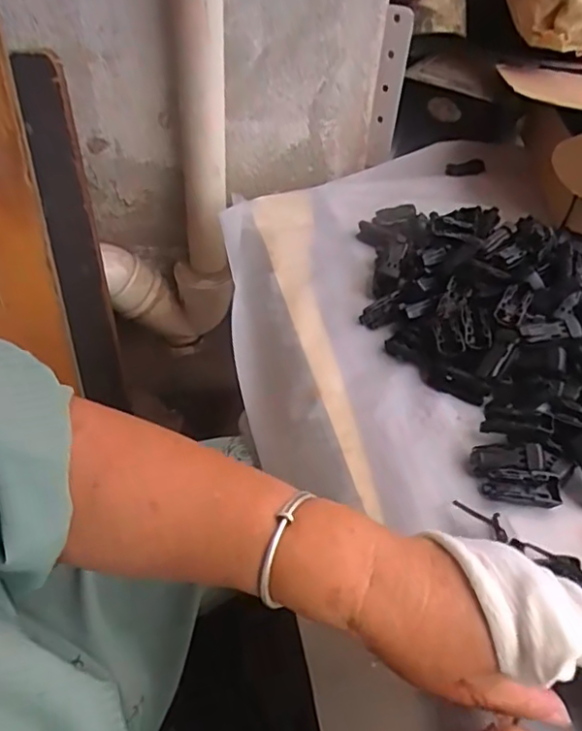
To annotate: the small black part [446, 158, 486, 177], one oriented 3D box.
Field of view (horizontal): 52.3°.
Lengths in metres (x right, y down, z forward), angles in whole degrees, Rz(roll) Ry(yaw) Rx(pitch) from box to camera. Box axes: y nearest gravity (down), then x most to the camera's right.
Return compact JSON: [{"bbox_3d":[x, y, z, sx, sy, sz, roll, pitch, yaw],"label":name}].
[{"bbox_3d":[0.214,-0.241,0.725,0.050,0.009,0.022,-14,81,-6],"label":"small black part"}]

